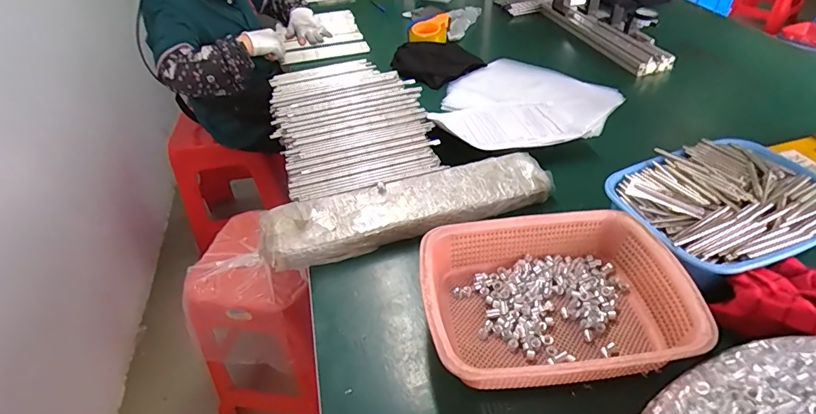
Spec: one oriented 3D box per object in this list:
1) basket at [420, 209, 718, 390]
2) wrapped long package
[{"bbox_3d":[0.167,0.109,0.537,0.294,0.077,0.217,-6,41,-2],"label":"basket"},{"bbox_3d":[0.004,-0.003,0.701,0.454,0.049,0.114,-15,42,-9],"label":"wrapped long package"}]

